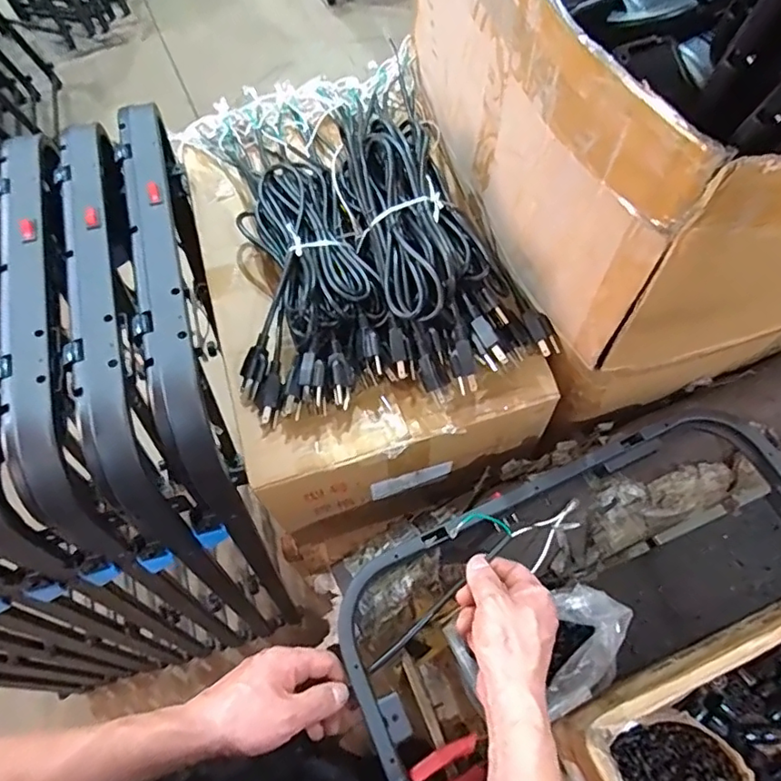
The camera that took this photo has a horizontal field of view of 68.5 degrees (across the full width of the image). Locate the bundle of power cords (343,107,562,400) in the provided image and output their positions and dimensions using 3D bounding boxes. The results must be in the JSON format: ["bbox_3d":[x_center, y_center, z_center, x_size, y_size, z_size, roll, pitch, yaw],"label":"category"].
[{"bbox_3d":[0.045,-0.174,0.648,0.166,0.096,0.352,-18,63,-5],"label":"bundle of power cords"}]

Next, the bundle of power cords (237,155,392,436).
[{"bbox_3d":[-0.094,-0.133,0.658,0.160,0.065,0.331,-7,62,0],"label":"bundle of power cords"}]

